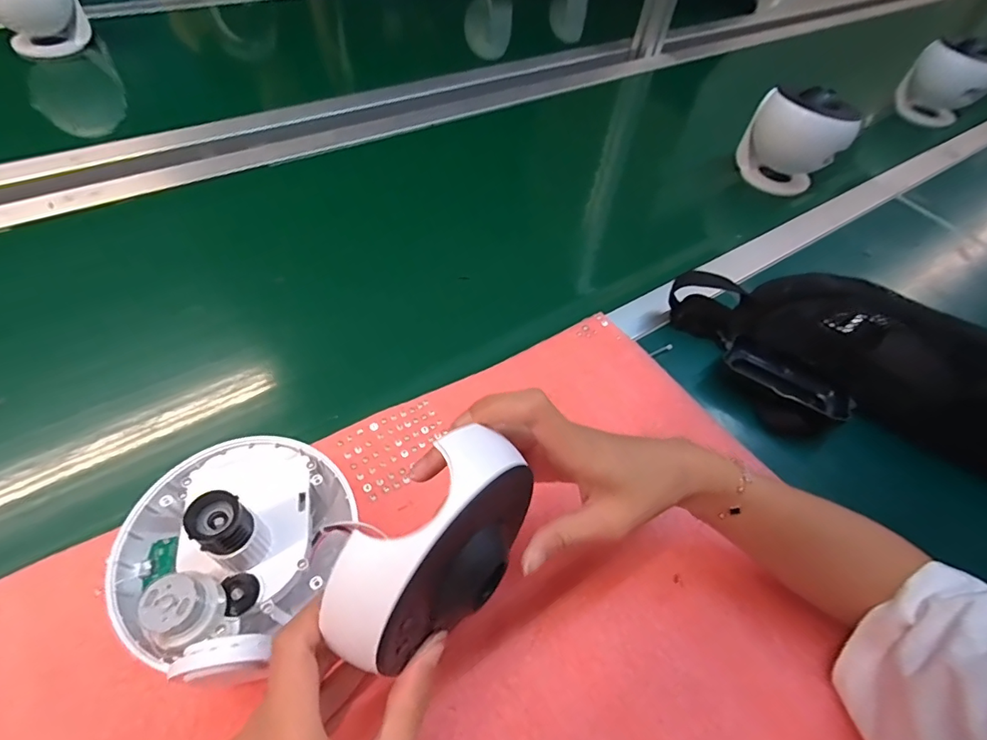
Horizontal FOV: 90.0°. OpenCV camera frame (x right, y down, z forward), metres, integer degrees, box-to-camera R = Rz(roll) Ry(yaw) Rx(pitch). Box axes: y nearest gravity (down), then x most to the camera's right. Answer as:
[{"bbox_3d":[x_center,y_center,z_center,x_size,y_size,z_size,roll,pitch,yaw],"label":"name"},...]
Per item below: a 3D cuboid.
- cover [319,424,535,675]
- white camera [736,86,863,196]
[{"bbox_3d":[-0.025,0.074,0.214,0.045,0.072,0.104,19,50,31],"label":"cover"},{"bbox_3d":[0.394,-0.297,0.658,0.114,0.114,0.097,22,54,15],"label":"white camera"}]

